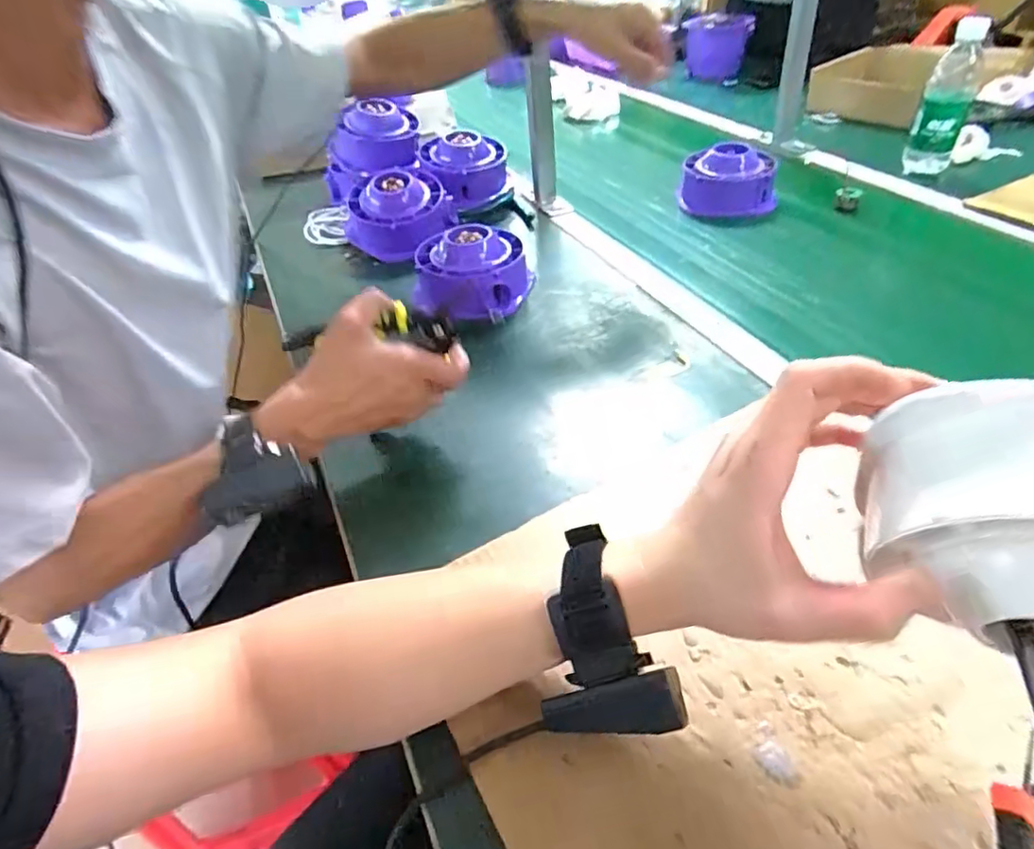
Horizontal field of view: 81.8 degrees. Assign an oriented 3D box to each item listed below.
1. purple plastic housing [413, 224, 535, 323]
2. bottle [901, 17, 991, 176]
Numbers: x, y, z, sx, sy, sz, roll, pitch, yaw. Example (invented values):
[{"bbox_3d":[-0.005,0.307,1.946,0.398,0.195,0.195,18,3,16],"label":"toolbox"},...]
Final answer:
[{"bbox_3d":[-0.049,-0.176,0.690,0.138,0.072,0.124,-7,42,-1],"label":"purple plastic housing"},{"bbox_3d":[0.610,-0.456,0.850,0.063,0.190,0.052,22,49,27],"label":"bottle"}]

